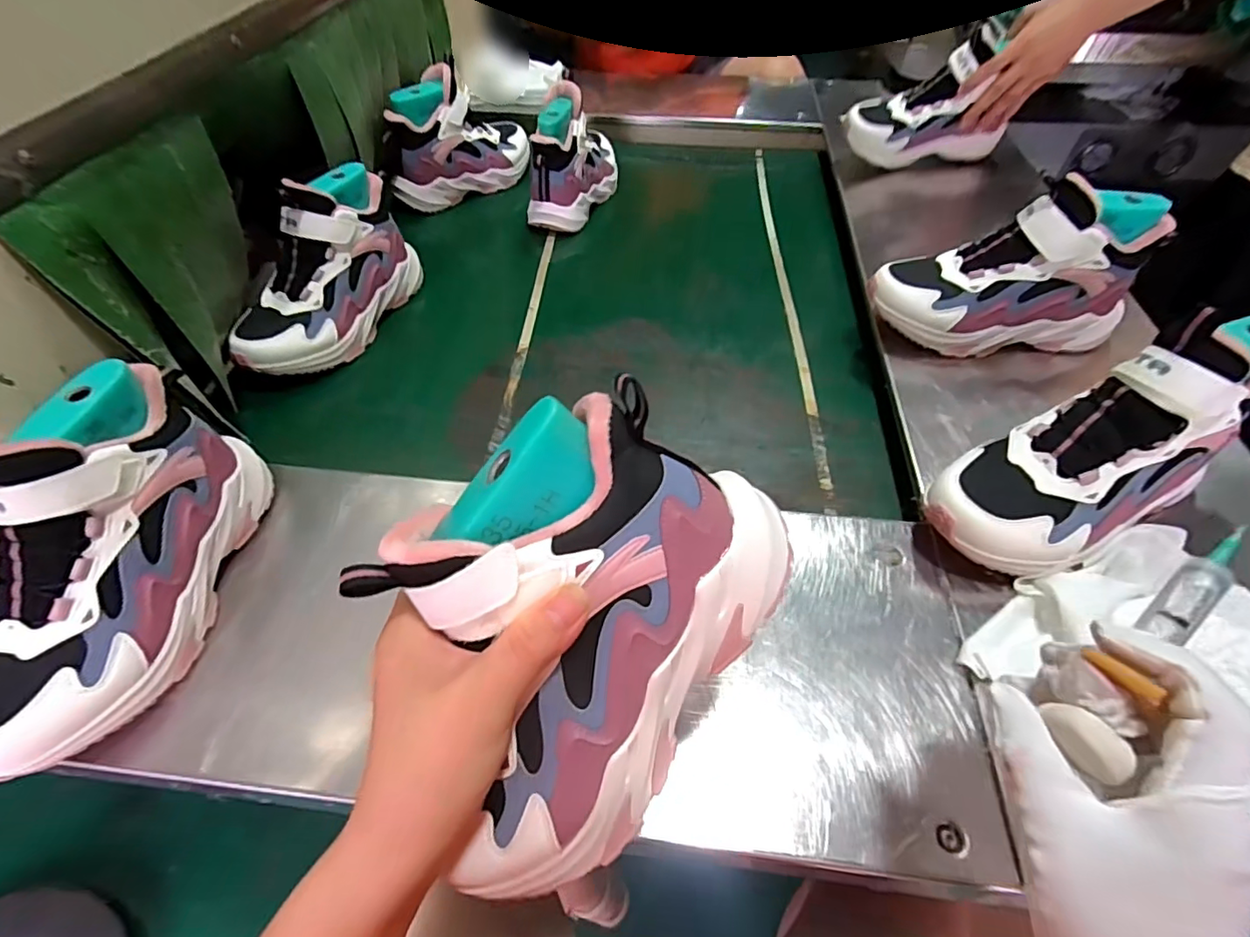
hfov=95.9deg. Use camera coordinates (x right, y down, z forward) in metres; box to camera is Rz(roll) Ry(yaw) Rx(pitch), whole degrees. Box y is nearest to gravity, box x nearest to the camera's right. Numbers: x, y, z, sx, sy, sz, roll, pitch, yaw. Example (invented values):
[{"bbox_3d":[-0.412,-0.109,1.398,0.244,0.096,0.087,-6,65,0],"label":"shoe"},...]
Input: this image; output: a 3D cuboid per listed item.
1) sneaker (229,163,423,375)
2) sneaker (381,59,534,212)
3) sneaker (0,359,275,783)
[{"bbox_3d":[-0.312,-0.202,0.583,0.087,0.134,0.222,10,50,10],"label":"sneaker"},{"bbox_3d":[-0.229,-0.470,0.796,0.074,0.135,0.234,30,56,25],"label":"sneaker"},{"bbox_3d":[-0.331,0.049,0.348,0.088,0.137,0.232,-1,49,0],"label":"sneaker"}]

